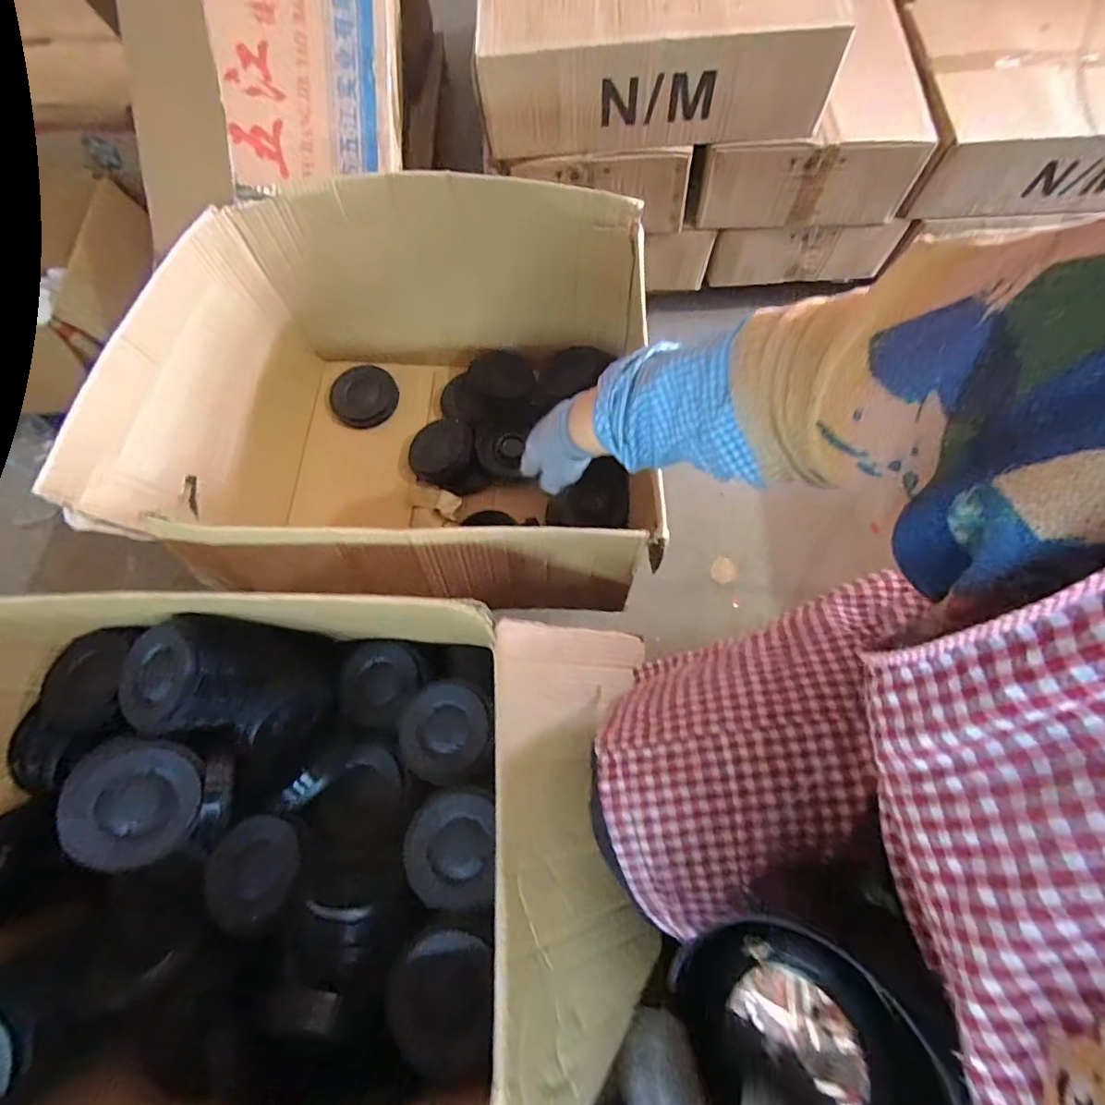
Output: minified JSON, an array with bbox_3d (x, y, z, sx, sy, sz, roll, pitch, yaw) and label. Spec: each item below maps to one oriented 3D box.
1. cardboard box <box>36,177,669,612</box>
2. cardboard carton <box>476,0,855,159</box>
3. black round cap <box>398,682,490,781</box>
[{"bbox_3d":[-0.197,-0.195,0.787,0.687,0.351,0.522,6,71,4],"label":"cardboard box"},{"bbox_3d":[0.196,-1.047,1.032,0.648,0.186,0.449,-3,71,1],"label":"cardboard carton"},{"bbox_3d":[-0.134,0.224,0.662,0.106,0.058,0.113,0,71,2],"label":"black round cap"}]

